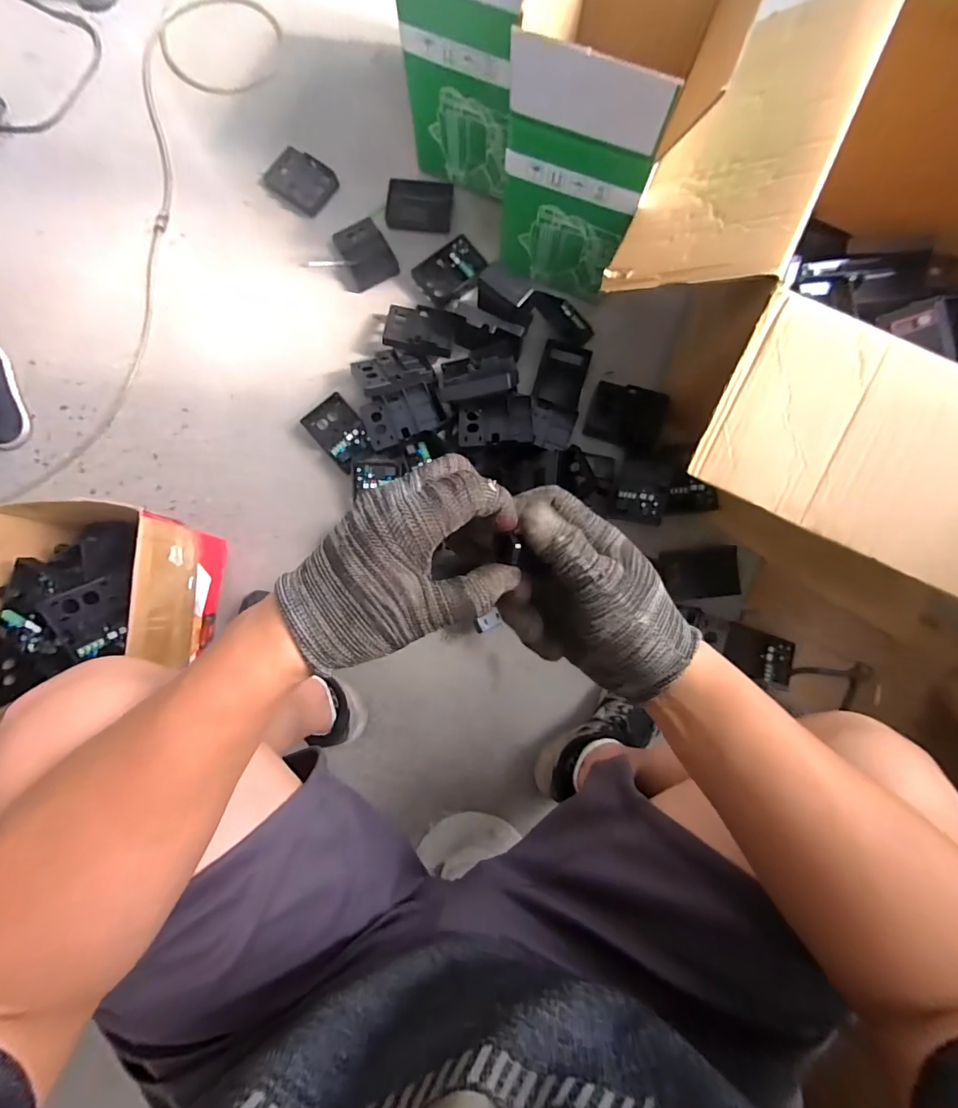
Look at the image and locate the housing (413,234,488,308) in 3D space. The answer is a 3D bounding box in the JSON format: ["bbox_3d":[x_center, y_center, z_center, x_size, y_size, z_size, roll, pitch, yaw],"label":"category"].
[{"bbox_3d":[-0.055,-0.539,0.874,0.123,0.025,0.096,-38,85,-5],"label":"housing"}]

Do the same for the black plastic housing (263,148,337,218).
[{"bbox_3d":[-0.345,-0.724,0.893,0.118,0.034,0.100,36,84,4],"label":"black plastic housing"}]

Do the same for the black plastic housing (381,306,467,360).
[{"bbox_3d":[-0.100,-0.408,0.838,0.138,0.026,0.101,10,67,0],"label":"black plastic housing"}]

